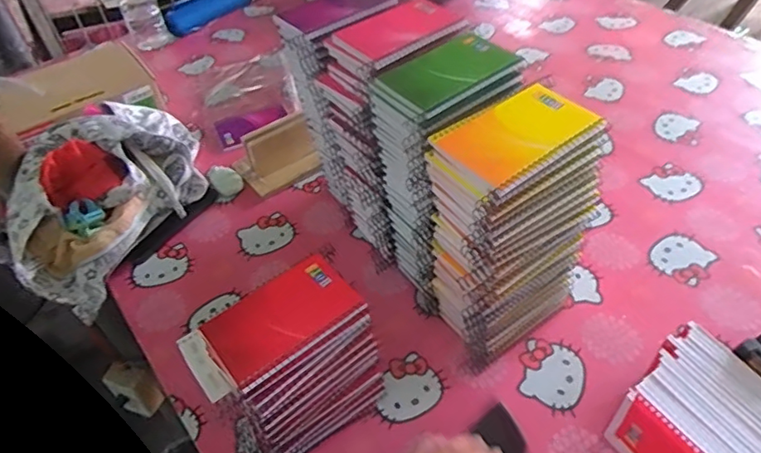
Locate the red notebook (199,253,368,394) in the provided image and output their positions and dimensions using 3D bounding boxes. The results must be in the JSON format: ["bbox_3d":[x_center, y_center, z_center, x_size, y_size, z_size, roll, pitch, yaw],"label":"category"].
[{"bbox_3d":[-0.089,0.083,0.508,0.131,0.009,0.088,-33,51,-21],"label":"red notebook"}]

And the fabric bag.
[{"bbox_3d":[-0.401,-0.057,0.817,0.181,0.139,0.334,18,50,22],"label":"fabric bag"}]

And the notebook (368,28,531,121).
[{"bbox_3d":[0.067,-0.153,0.558,0.143,0.016,0.083,-28,50,-20],"label":"notebook"}]

